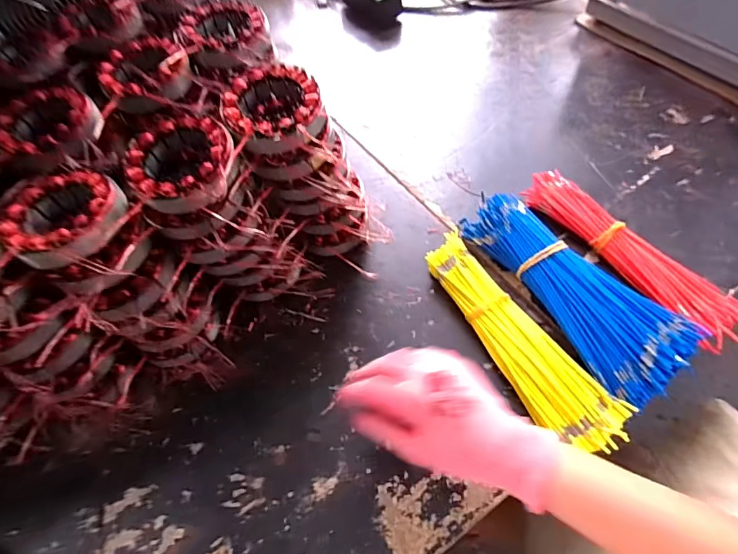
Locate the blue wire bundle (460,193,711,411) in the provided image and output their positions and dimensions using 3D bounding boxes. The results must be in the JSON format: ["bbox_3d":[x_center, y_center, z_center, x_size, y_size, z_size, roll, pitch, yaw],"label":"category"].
[{"bbox_3d":[0.203,0.006,0.445,0.091,0.042,0.240,-32,61,-14],"label":"blue wire bundle"}]

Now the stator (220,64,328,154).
[{"bbox_3d":[-0.083,-0.148,0.383,0.082,0.025,0.090,-14,59,-4],"label":"stator"}]

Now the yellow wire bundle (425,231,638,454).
[{"bbox_3d":[0.140,0.058,0.428,0.064,0.032,0.240,-30,61,-14],"label":"yellow wire bundle"}]

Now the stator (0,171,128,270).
[{"bbox_3d":[-0.234,-0.045,0.341,0.081,0.031,0.096,-23,60,-10],"label":"stator"}]

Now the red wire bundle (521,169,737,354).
[{"bbox_3d":[0.275,-0.029,0.472,0.061,0.022,0.246,-33,62,-15],"label":"red wire bundle"}]

